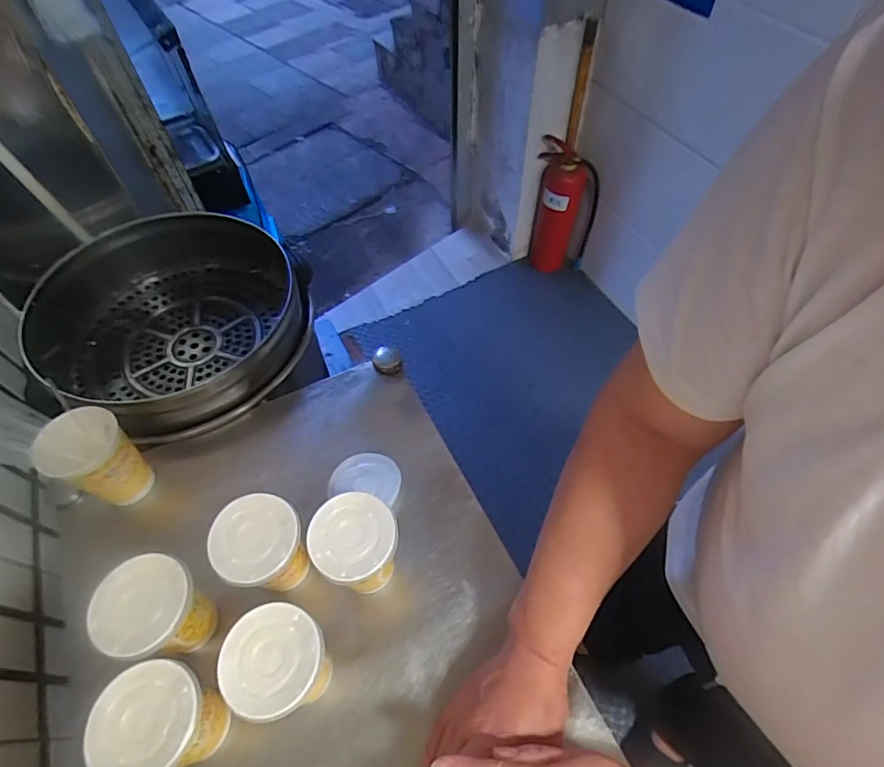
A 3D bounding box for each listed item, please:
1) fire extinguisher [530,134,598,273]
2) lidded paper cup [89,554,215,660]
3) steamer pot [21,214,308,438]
[{"bbox_3d":[0.417,-0.572,1.710,0.196,0.478,0.206,15,57,11],"label":"fire extinguisher"},{"bbox_3d":[-0.247,0.209,0.447,0.070,0.110,0.076,-1,56,1],"label":"lidded paper cup"},{"bbox_3d":[-0.368,-0.095,0.696,0.329,0.128,0.355,-1,56,1],"label":"steamer pot"}]

